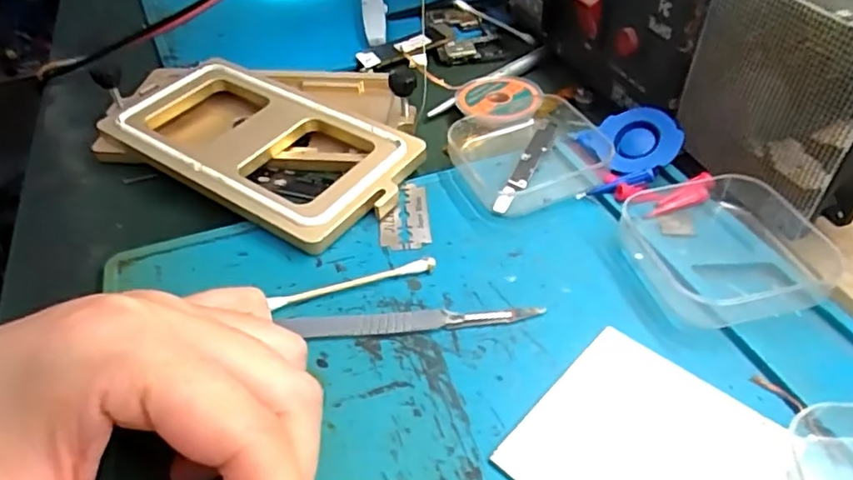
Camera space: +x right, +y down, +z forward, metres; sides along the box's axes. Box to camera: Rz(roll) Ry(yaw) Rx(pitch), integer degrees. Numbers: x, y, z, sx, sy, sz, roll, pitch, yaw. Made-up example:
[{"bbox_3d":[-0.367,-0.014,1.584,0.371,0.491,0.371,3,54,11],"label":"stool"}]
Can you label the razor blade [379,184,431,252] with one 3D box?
[{"bbox_3d":[-0.010,-0.010,0.266,0.021,0.004,0.039,-3,47,-2],"label":"razor blade"}]

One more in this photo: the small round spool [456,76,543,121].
[{"bbox_3d":[0.039,-0.074,0.323,0.041,0.006,0.040,-2,42,2],"label":"small round spool"}]

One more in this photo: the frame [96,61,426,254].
[{"bbox_3d":[-0.086,-0.050,0.300,0.166,0.022,0.077,24,49,27],"label":"frame"}]

